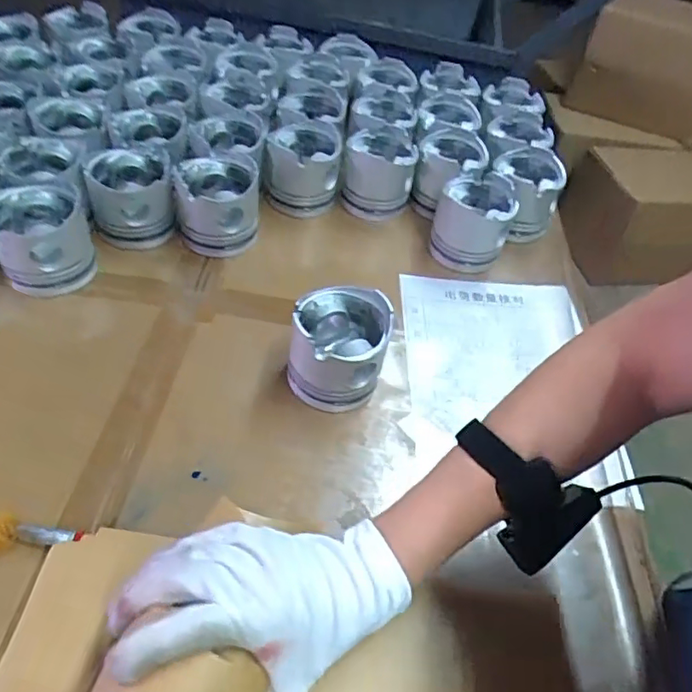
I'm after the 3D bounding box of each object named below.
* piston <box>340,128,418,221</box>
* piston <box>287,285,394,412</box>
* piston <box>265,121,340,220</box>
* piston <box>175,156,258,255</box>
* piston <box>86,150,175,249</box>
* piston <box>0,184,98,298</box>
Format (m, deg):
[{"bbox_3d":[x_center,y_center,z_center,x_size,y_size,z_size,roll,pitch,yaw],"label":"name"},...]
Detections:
[{"bbox_3d":[0.043,-0.233,0.787,0.093,0.083,0.108,9,45,-2],"label":"piston"},{"bbox_3d":[-0.007,0.006,0.559,0.087,0.091,0.090,13,48,1],"label":"piston"},{"bbox_3d":[-0.058,-0.234,0.762,0.092,0.080,0.093,4,46,-6],"label":"piston"},{"bbox_3d":[-0.154,-0.168,0.694,0.093,0.079,0.092,-2,47,-13],"label":"piston"},{"bbox_3d":[-0.255,-0.173,0.693,0.091,0.090,0.092,-8,48,-18],"label":"piston"},{"bbox_3d":[-0.323,-0.113,0.623,0.091,0.082,0.093,-13,50,-22],"label":"piston"}]

